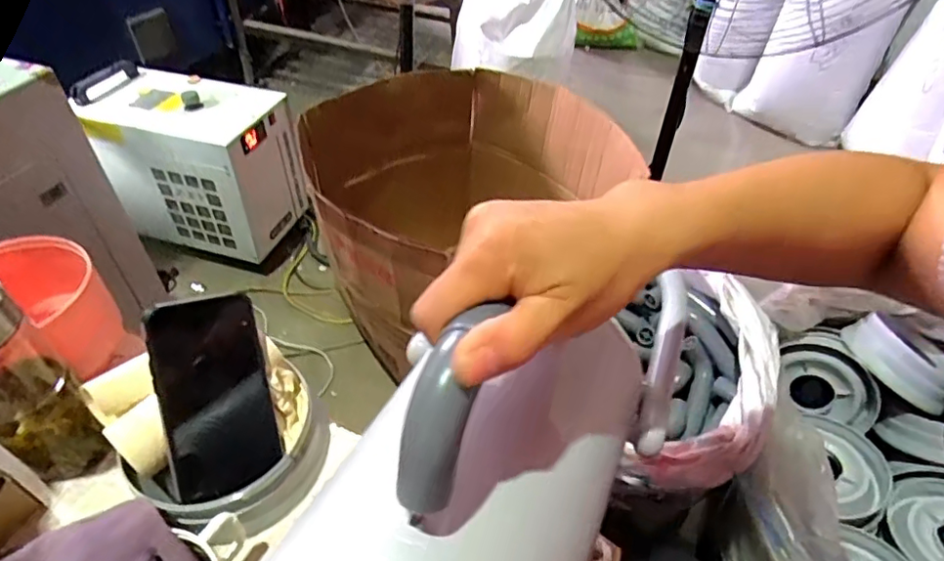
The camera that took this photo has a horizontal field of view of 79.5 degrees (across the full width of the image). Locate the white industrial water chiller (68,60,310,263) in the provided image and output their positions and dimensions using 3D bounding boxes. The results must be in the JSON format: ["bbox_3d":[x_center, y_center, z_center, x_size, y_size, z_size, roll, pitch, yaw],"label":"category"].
[{"bbox_3d":[-0.779,-0.333,1.624,0.510,0.393,0.277,10,45,7],"label":"white industrial water chiller"}]

